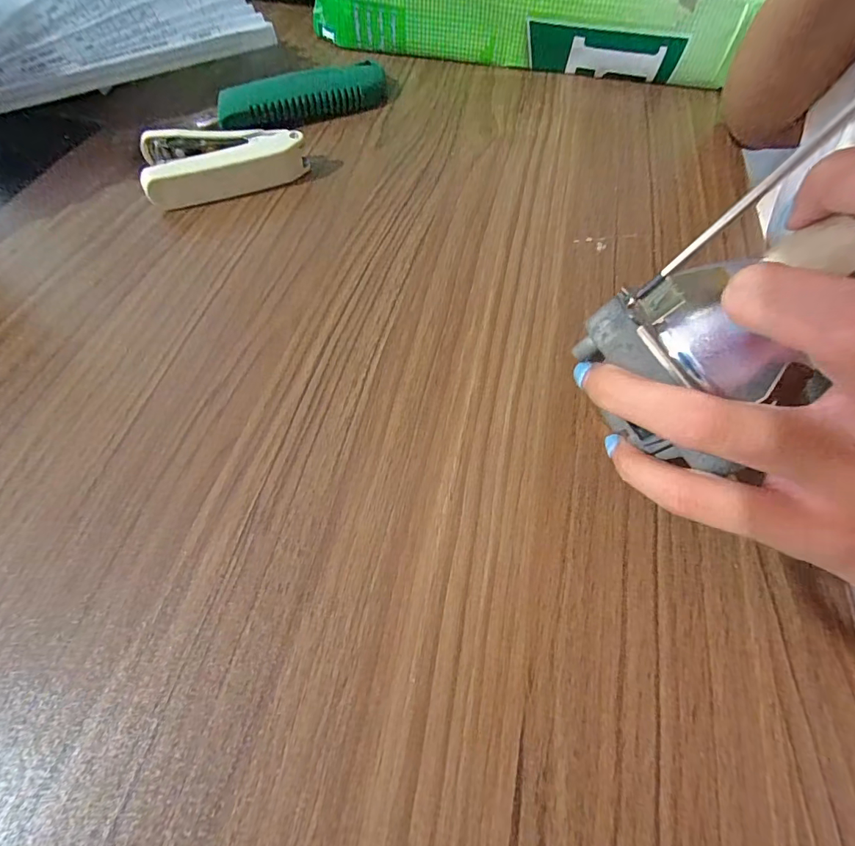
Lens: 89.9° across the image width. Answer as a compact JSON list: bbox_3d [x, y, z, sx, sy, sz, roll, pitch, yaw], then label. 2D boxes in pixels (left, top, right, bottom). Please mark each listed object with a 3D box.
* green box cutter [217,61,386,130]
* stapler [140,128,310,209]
[{"bbox_3d":[-0.081,-0.226,0.296,0.127,0.022,0.035,-29,65,-17],"label":"green box cutter"},{"bbox_3d":[-0.118,-0.155,0.253,0.089,0.023,0.038,-15,62,-10],"label":"stapler"}]

